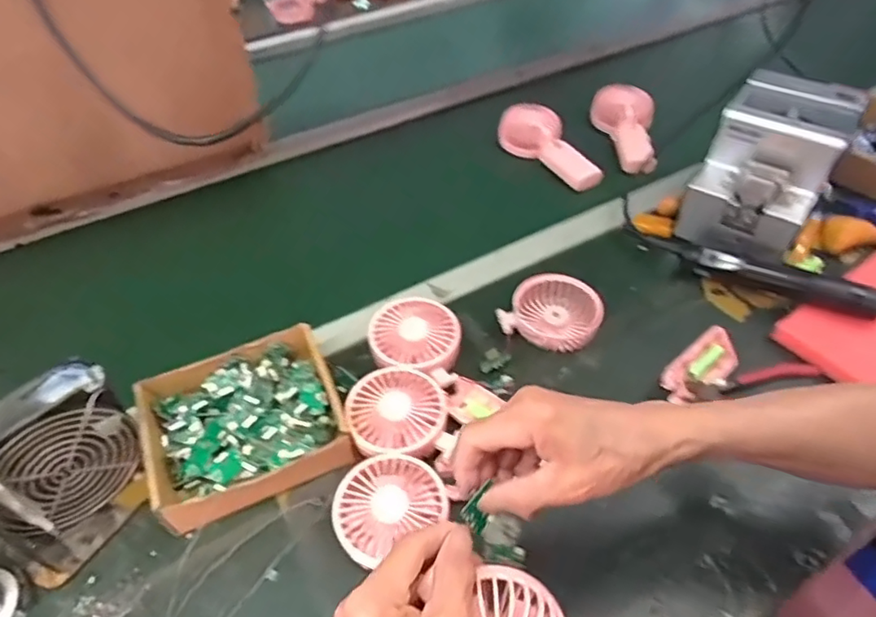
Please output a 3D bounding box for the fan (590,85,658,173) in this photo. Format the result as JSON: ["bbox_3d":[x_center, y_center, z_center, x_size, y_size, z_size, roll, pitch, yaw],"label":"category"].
[{"bbox_3d":[0.289,-0.271,0.858,0.087,0.052,0.176,-3,60,1],"label":"fan"}]

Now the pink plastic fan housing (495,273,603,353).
[{"bbox_3d":[0.122,0.003,0.619,0.103,0.032,0.081,9,49,12],"label":"pink plastic fan housing"}]

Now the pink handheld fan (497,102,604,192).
[{"bbox_3d":[0.164,-0.238,0.829,0.077,0.048,0.179,-26,51,-19],"label":"pink handheld fan"}]

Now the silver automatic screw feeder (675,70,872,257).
[{"bbox_3d":[0.390,-0.164,0.678,0.124,0.157,0.162,28,55,26],"label":"silver automatic screw feeder"}]

